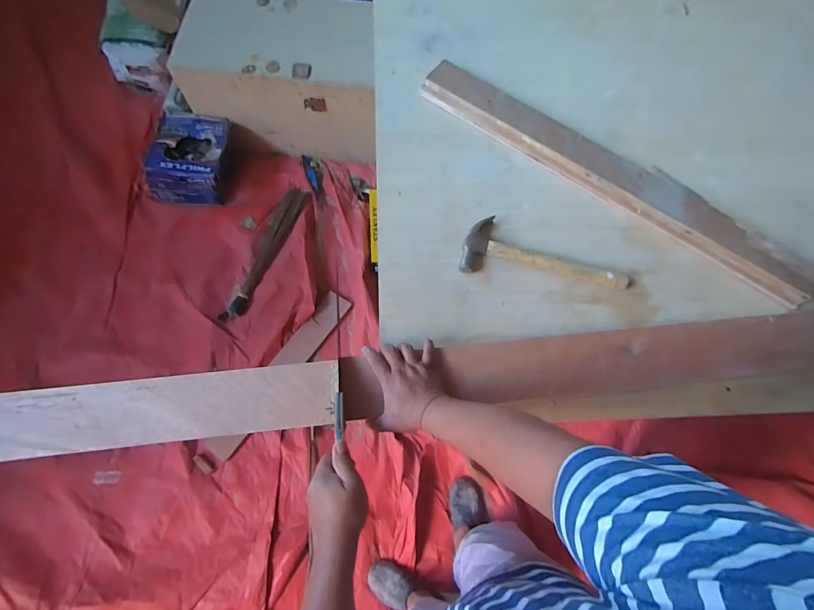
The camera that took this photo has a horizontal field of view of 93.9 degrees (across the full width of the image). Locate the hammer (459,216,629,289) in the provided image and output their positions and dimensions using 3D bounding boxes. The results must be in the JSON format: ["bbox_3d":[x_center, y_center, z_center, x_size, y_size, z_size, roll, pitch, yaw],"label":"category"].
[{"bbox_3d":[0.264,-0.107,0.733,0.314,0.025,0.117,6,70,-1],"label":"hammer"}]

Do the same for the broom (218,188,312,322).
[{"bbox_3d":[-0.567,-0.219,1.553,0.107,0.032,0.628,20,71,4],"label":"broom"}]

